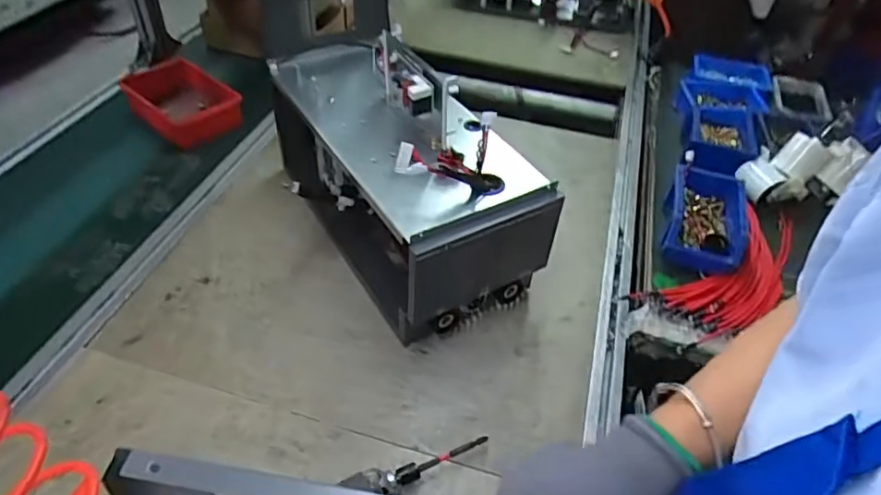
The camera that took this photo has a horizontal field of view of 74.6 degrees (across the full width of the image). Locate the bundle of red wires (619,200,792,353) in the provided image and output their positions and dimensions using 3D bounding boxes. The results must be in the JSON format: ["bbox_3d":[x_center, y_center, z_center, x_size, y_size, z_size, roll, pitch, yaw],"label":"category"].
[{"bbox_3d":[0.410,0.039,0.812,0.305,0.040,0.128,-27,52,-28],"label":"bundle of red wires"}]

